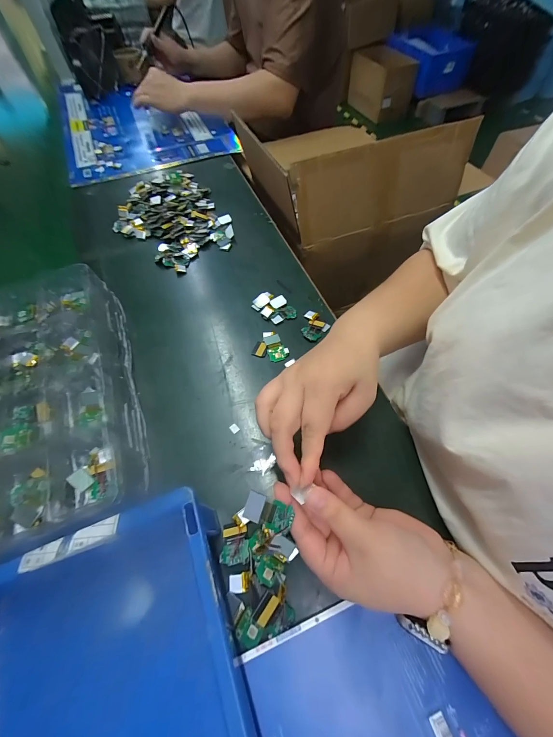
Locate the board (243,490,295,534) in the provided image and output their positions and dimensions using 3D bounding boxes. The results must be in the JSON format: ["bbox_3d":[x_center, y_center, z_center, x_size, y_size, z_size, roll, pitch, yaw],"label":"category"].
[{"bbox_3d":[-0.006,0.112,0.225,0.037,0.004,0.021,23,85,7],"label":"board"}]

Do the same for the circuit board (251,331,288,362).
[{"bbox_3d":[-0.005,-0.029,0.383,0.044,0.004,0.040,18,62,12],"label":"circuit board"}]

